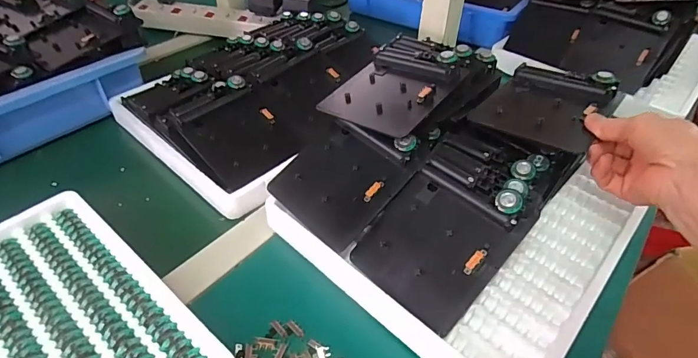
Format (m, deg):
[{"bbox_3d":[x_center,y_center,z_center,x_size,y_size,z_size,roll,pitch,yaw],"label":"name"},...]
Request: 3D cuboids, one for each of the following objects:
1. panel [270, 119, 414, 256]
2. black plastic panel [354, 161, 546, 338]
[{"bbox_3d":[-0.009,-0.003,0.400,0.107,0.017,0.114,35,80,26],"label":"panel"},{"bbox_3d":[0.075,0.051,0.354,0.107,0.020,0.123,36,88,35],"label":"black plastic panel"}]

